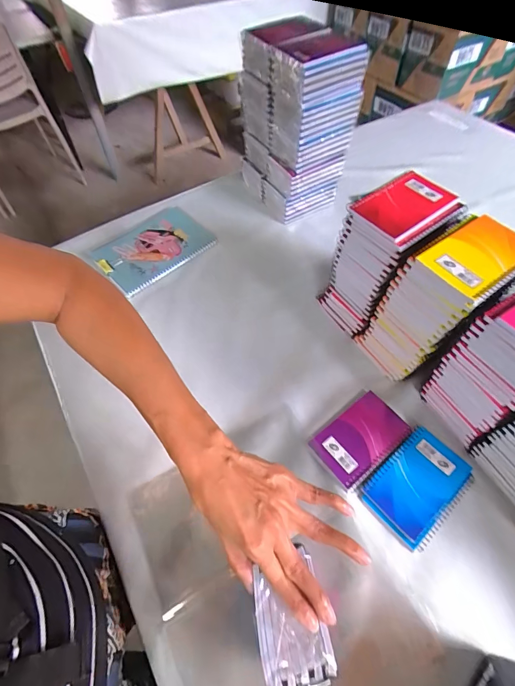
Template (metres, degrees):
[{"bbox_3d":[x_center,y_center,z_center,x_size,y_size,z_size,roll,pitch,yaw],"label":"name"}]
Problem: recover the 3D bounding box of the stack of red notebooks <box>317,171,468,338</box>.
[{"bbox_3d":[0.201,-0.123,0.558,0.139,0.218,0.107,-29,60,-18],"label":"stack of red notebooks"}]

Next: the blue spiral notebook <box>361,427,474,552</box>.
[{"bbox_3d":[0.212,0.187,0.467,0.135,0.014,0.090,-37,63,-22],"label":"blue spiral notebook"}]

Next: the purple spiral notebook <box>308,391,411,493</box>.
[{"bbox_3d":[0.147,0.134,0.504,0.131,0.009,0.084,-34,62,-21],"label":"purple spiral notebook"}]

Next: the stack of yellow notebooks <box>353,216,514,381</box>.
[{"bbox_3d":[0.249,-0.049,0.502,0.131,0.220,0.110,-30,61,-17],"label":"stack of yellow notebooks"}]

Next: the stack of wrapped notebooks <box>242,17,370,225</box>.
[{"bbox_3d":[0.073,-0.441,0.710,0.161,0.304,0.198,-29,60,-18],"label":"stack of wrapped notebooks"}]

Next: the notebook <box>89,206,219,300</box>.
[{"bbox_3d":[-0.211,-0.195,0.721,0.214,0.020,0.152,-38,64,-21],"label":"notebook"}]

